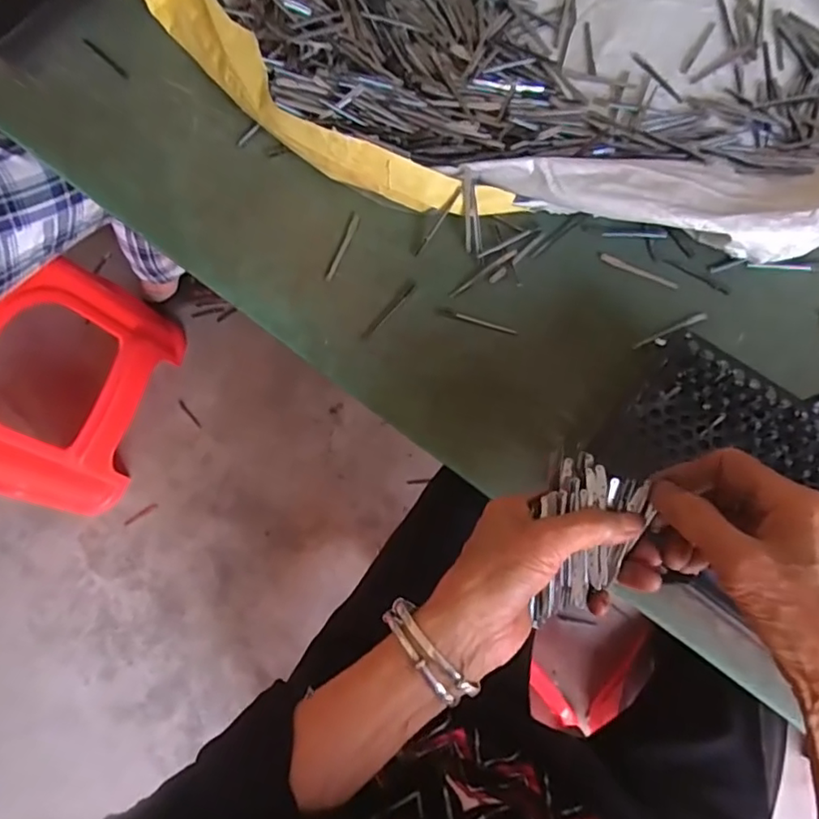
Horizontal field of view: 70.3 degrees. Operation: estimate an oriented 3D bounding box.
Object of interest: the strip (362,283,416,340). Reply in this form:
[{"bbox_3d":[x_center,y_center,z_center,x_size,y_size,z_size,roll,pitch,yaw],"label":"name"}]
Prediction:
[{"bbox_3d":[-0.018,-0.083,0.488,0.007,0.004,0.062,41,83,12],"label":"strip"}]

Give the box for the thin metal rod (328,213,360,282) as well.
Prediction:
[{"bbox_3d":[-0.057,-0.140,0.502,0.007,0.004,0.065,20,77,7],"label":"thin metal rod"}]

